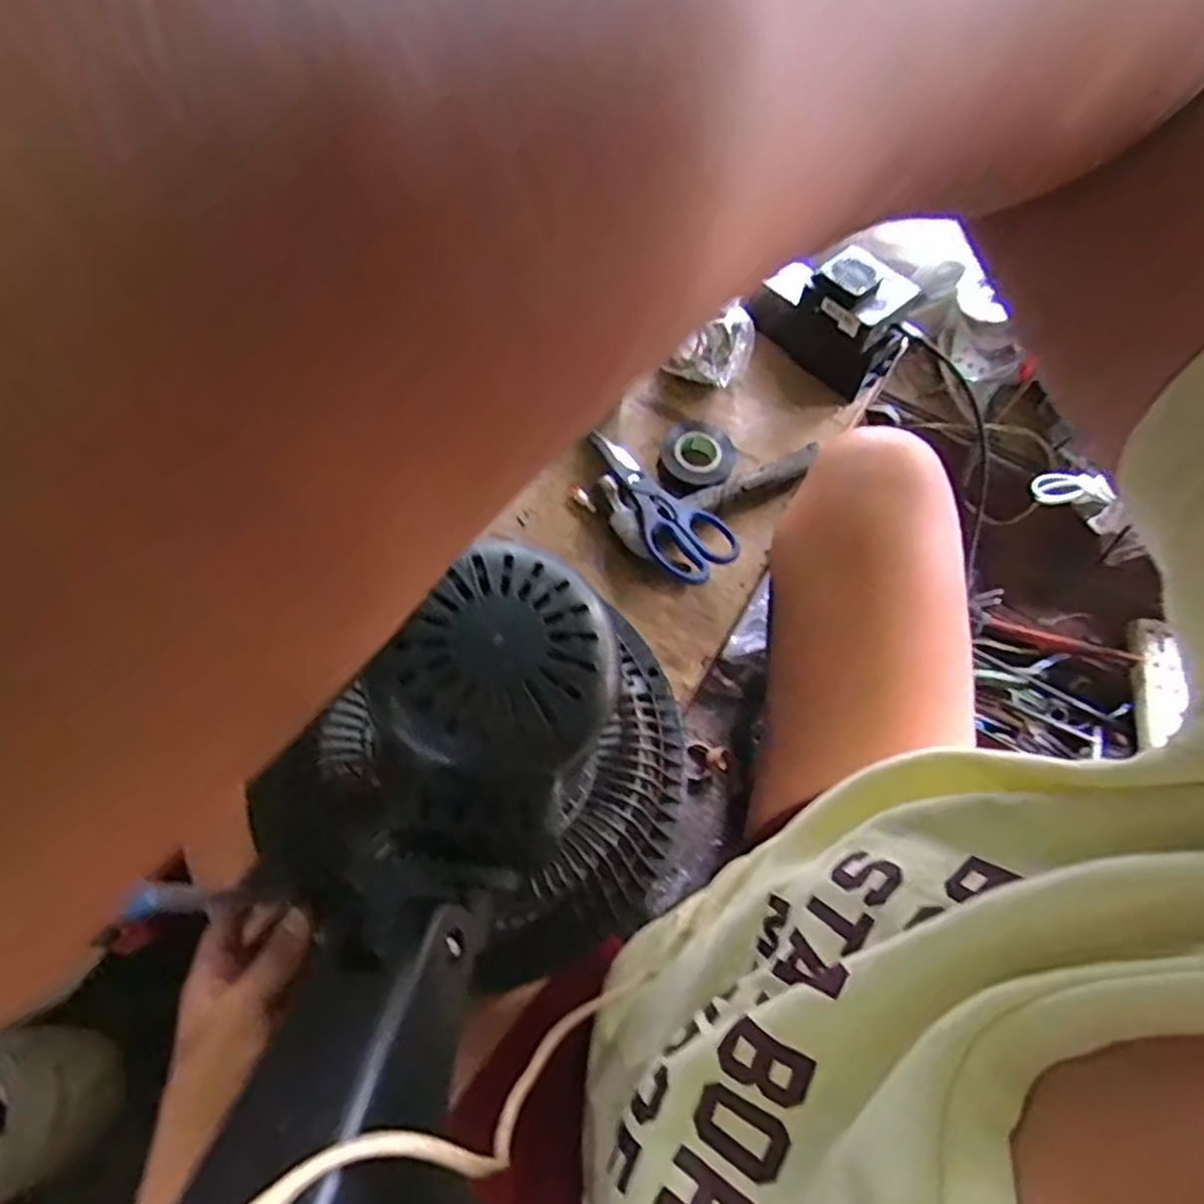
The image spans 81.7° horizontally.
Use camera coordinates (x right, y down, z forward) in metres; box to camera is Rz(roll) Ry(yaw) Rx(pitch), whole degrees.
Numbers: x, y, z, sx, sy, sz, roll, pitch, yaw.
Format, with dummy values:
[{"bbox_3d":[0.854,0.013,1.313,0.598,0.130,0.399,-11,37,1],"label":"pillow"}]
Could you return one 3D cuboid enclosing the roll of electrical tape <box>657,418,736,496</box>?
[{"bbox_3d":[0.087,-0.136,0.630,0.068,0.018,0.079,6,63,1],"label":"roll of electrical tape"}]

